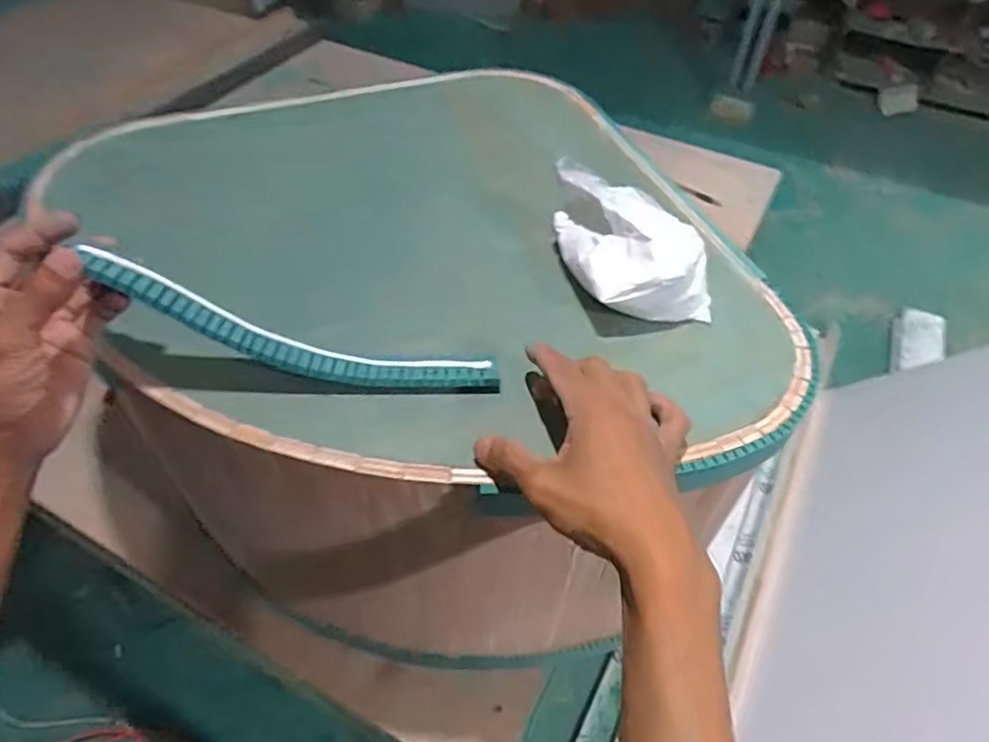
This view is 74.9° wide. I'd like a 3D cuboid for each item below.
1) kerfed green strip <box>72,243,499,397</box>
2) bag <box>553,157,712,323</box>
[{"bbox_3d":[-0.130,-0.021,0.430,0.266,0.040,0.028,18,49,-12],"label":"kerfed green strip"},{"bbox_3d":[0.105,-0.107,0.504,0.097,0.067,0.137,-9,51,-10],"label":"bag"}]

